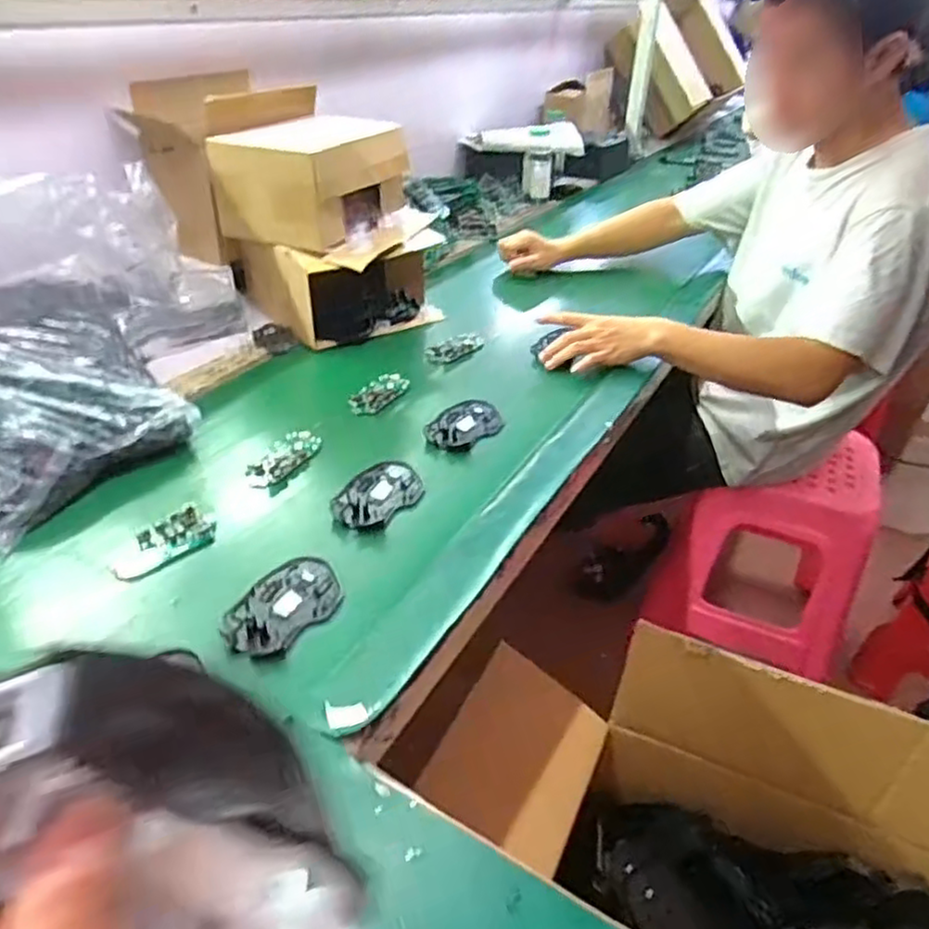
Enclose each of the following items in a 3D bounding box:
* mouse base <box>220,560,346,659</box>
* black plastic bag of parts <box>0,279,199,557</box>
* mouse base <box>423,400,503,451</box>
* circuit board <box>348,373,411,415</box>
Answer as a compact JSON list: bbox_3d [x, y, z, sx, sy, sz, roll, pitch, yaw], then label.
[{"bbox_3d":[-0.152,0.117,0.593,0.077,0.013,0.115,15,37,15],"label":"mouse base"},{"bbox_3d":[-0.439,-0.083,0.741,0.220,0.131,0.318,-21,43,-30],"label":"black plastic bag of parts"},{"bbox_3d":[0.000,-0.047,0.838,0.071,0.013,0.108,25,41,27],"label":"mouse base"},{"bbox_3d":[-0.107,-0.092,0.891,0.042,0.011,0.103,17,38,18],"label":"circuit board"}]

